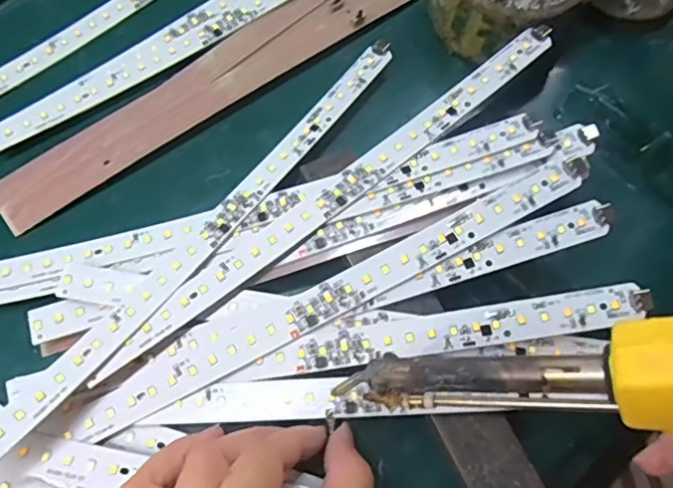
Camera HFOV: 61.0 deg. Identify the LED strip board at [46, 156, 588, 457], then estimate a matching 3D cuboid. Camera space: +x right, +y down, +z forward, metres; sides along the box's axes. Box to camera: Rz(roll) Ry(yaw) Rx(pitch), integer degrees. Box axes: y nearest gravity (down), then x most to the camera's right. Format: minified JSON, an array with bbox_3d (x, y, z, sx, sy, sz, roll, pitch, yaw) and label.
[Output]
[{"bbox_3d":[-0.003,0.025,0.264,0.263,0.007,0.019,-27,80,-4],"label":"LED strip board"}]

